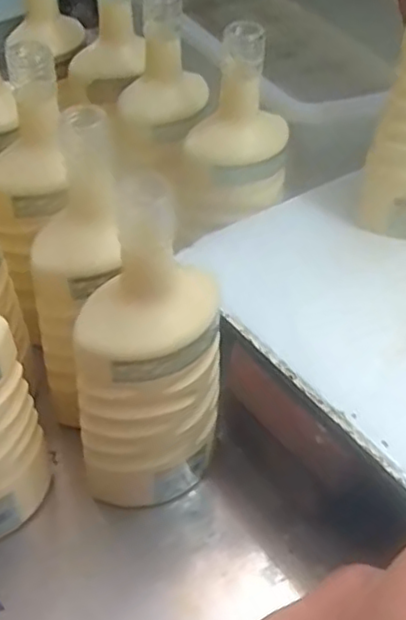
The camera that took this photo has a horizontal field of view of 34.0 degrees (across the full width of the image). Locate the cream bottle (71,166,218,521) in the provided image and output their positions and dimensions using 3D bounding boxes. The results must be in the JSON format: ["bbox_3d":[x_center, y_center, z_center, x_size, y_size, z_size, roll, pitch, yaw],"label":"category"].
[{"bbox_3d":[-0.032,0.038,0.420,0.085,0.244,0.066,6,46,3],"label":"cream bottle"}]

